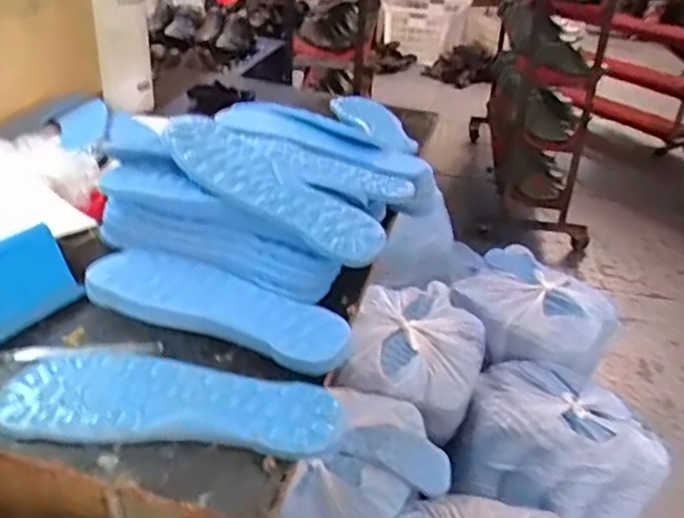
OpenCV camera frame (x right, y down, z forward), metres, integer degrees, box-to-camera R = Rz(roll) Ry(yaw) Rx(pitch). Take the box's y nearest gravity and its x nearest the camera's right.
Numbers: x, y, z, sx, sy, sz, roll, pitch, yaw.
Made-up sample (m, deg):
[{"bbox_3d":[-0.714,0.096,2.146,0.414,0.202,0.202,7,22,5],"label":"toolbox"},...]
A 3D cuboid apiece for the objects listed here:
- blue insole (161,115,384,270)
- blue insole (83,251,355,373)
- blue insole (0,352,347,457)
[{"bbox_3d":[-0.075,-0.070,0.596,0.252,0.016,0.084,35,46,23],"label":"blue insole"},{"bbox_3d":[-0.109,0.039,0.560,0.247,0.022,0.076,15,33,16],"label":"blue insole"},{"bbox_3d":[-0.128,0.108,0.476,0.252,0.013,0.078,4,32,-1],"label":"blue insole"}]

